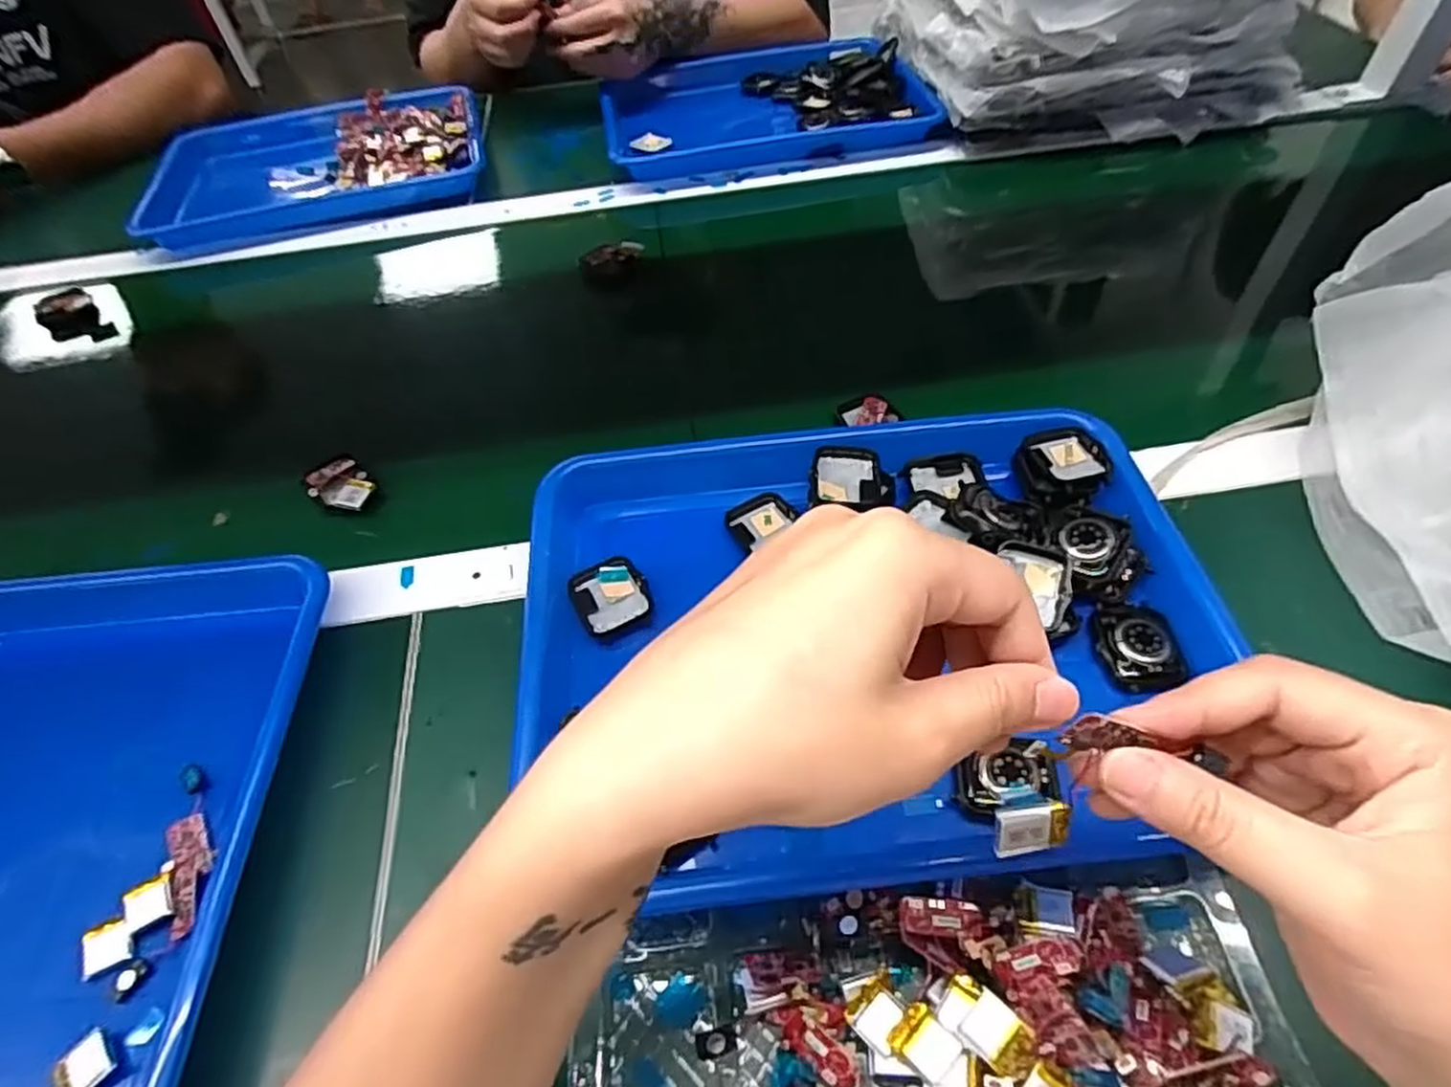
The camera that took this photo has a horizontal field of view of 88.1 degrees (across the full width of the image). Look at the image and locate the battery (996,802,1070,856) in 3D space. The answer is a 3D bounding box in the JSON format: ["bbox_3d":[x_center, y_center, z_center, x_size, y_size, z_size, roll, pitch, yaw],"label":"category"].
[{"bbox_3d":[0.090,0.083,0.219,0.022,0.016,0.004,-6,17,-6],"label":"battery"}]

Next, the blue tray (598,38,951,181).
[{"bbox_3d":[0.034,-0.459,0.782,0.317,0.038,0.262,-8,51,-2],"label":"blue tray"}]

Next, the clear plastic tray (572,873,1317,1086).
[{"bbox_3d":[0.074,0.188,0.265,0.255,0.040,0.123,-6,51,0],"label":"clear plastic tray"}]

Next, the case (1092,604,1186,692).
[{"bbox_3d":[0.194,0.048,0.350,0.038,0.008,0.044,-7,51,-1],"label":"case"}]

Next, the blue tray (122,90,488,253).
[{"bbox_3d":[-0.428,-0.404,0.788,0.336,0.038,0.255,-14,51,-7],"label":"blue tray"}]

